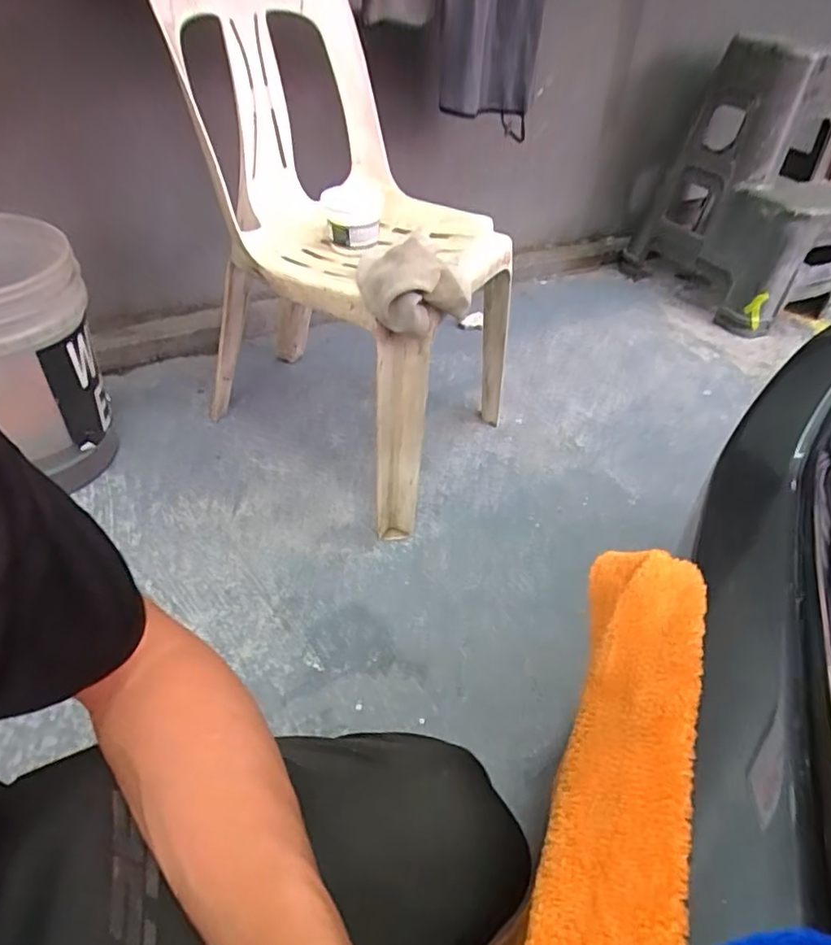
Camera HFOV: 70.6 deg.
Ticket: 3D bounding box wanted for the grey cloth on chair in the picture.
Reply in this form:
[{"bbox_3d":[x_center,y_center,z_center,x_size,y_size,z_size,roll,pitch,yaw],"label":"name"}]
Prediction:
[{"bbox_3d":[-0.002,-0.239,0.756,0.140,0.096,0.107,0,42,-4],"label":"grey cloth on chair"}]

